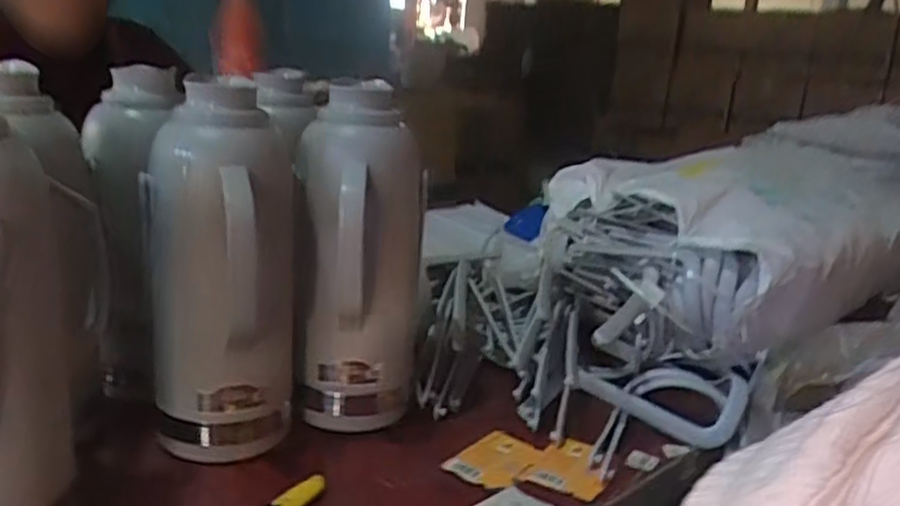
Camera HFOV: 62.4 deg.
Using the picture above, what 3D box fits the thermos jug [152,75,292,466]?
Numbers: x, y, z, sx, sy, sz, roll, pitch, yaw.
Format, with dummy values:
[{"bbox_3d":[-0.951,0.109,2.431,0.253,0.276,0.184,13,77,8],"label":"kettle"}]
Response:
[{"bbox_3d":[-0.210,0.023,0.705,0.133,0.338,0.127,-2,19,-23],"label":"thermos jug"}]

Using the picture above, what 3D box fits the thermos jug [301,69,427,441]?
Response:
[{"bbox_3d":[-0.087,-0.009,0.828,0.128,0.349,0.198,5,18,-4],"label":"thermos jug"}]

